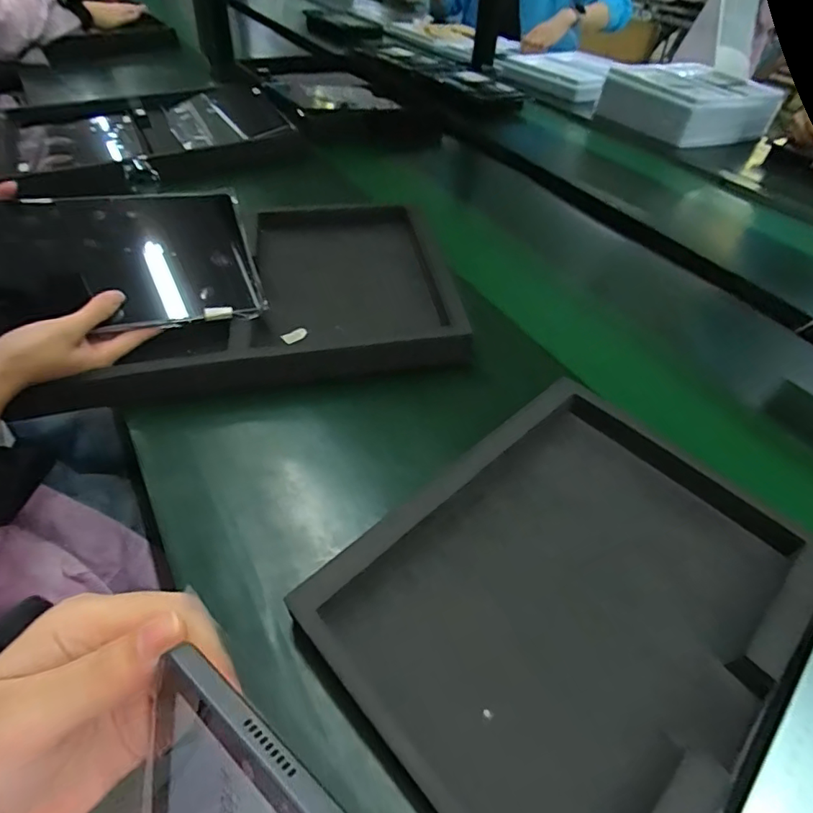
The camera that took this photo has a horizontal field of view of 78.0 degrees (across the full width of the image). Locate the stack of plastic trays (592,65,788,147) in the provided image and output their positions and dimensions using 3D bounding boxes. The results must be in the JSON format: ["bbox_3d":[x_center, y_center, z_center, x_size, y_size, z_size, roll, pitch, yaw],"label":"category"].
[{"bbox_3d":[0.611,-0.657,1.093,0.290,0.085,0.254,-22,52,-24],"label":"stack of plastic trays"}]

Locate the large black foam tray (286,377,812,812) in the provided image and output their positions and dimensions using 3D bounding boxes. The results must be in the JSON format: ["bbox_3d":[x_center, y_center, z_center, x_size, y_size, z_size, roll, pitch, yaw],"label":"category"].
[{"bbox_3d":[0.181,0.169,0.289,0.302,0.047,0.417,-33,57,-31],"label":"large black foam tray"}]

